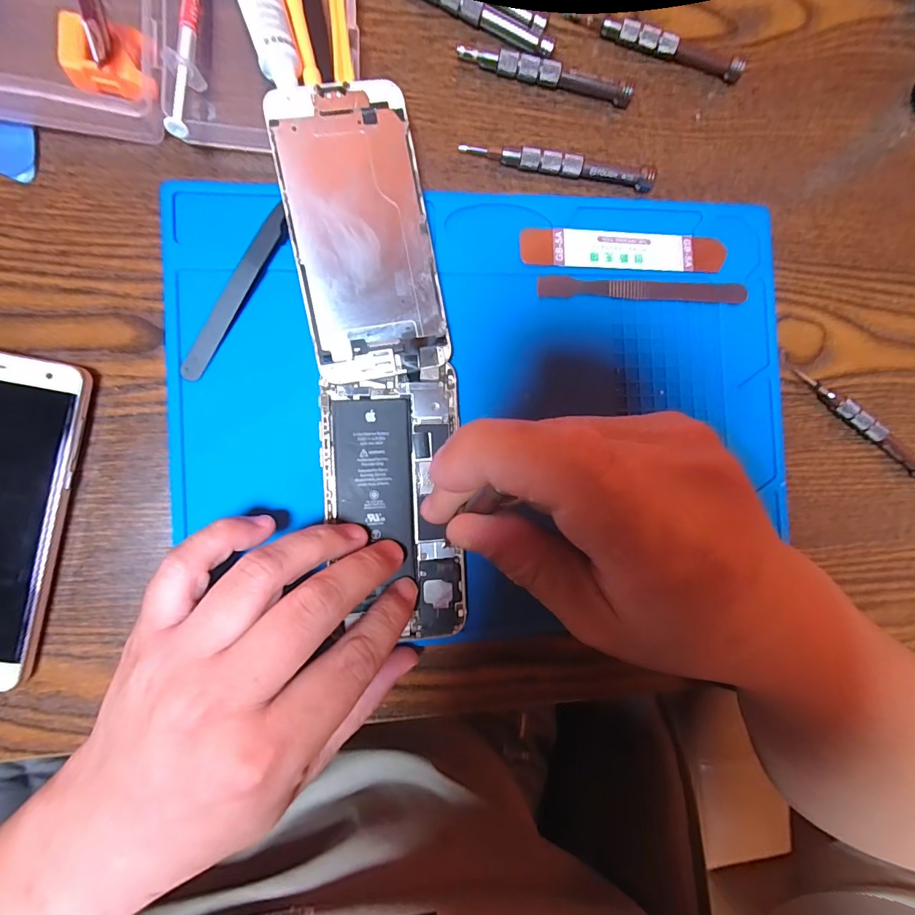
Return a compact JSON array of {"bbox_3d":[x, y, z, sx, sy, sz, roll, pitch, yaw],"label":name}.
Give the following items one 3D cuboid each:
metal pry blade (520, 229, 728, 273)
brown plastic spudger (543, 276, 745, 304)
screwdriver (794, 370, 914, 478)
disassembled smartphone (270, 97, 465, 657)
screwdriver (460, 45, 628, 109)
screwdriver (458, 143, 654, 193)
[{"bbox_3d":[0.091,-0.113,0.233,0.116,0.004,0.021,-1,89,-8],"label":"metal pry blade"},{"bbox_3d":[0.103,-0.092,0.234,0.120,0.004,0.011,-2,89,-8],"label":"brown plastic spudger"},{"bbox_3d":[0.239,-0.020,0.250,0.099,0.012,0.011,35,84,-6],"label":"screwdriver"},{"bbox_3d":[-0.036,-0.042,0.207,0.065,0.011,0.258,-9,94,-8],"label":"disassembled smartphone"},{"bbox_3d":[0.048,-0.203,0.228,0.094,0.011,0.010,11,87,-8],"label":"screwdriver"},{"bbox_3d":[0.055,-0.156,0.228,0.105,0.011,0.013,3,88,-8],"label":"screwdriver"}]

